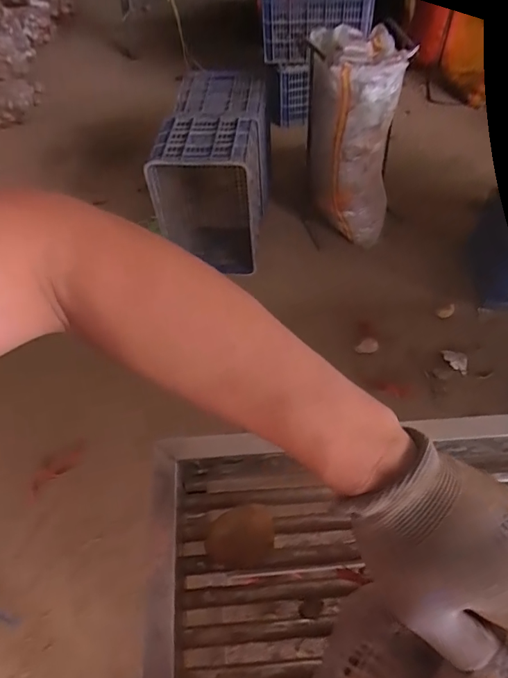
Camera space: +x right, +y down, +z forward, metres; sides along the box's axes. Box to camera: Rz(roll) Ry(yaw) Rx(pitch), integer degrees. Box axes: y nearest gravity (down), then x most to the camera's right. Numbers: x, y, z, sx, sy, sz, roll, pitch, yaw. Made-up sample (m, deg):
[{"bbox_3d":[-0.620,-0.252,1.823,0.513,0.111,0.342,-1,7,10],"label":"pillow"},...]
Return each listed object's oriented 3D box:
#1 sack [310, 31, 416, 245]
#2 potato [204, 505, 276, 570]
[{"bbox_3d":[0.366,-0.745,1.774,0.317,0.688,0.341,2,55,5],"label":"sack"},{"bbox_3d":[-0.014,0.201,0.458,0.071,0.050,0.045,-17,56,-8],"label":"potato"}]

